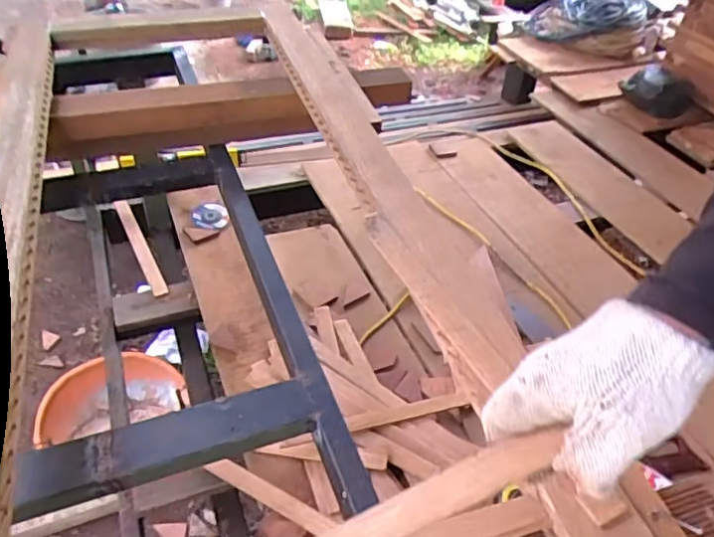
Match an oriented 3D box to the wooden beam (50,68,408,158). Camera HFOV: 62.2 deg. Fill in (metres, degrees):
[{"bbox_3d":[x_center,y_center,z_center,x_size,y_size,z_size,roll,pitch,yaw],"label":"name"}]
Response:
[{"bbox_3d":[-0.200,-0.263,1.008,0.590,0.095,0.090,-8,43,-13],"label":"wooden beam"}]

